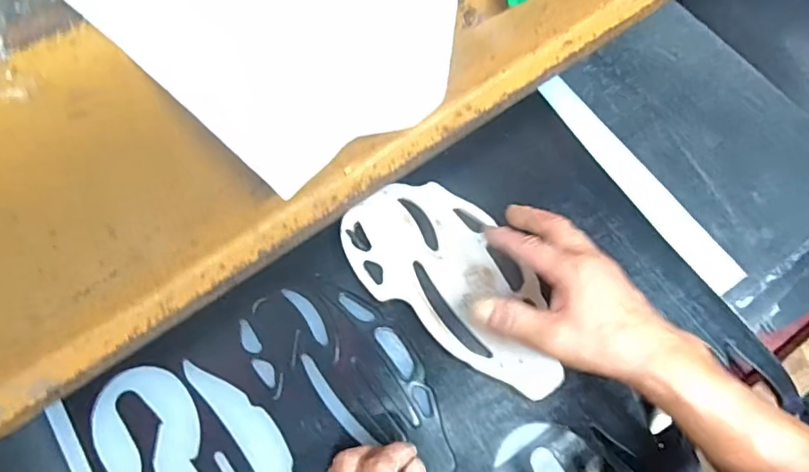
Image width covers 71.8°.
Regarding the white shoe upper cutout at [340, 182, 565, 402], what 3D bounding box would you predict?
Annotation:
[{"bbox_3d":[0.048,0.044,0.503,0.122,0.007,0.231,-38,74,-12],"label":"white shoe upper cutout"}]

